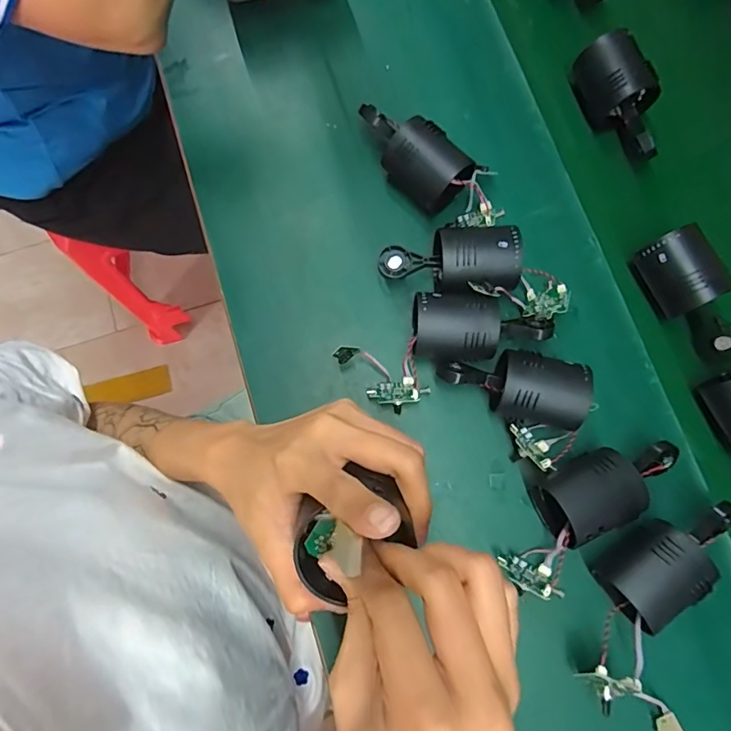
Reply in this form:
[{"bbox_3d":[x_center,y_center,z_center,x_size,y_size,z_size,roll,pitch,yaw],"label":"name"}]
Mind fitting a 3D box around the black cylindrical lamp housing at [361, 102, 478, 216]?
[{"bbox_3d":[0.037,-0.190,0.427,0.116,0.059,0.052,42,82,8],"label":"black cylindrical lamp housing"}]

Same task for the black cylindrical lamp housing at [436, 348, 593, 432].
[{"bbox_3d":[0.117,0.017,0.385,0.110,0.055,0.049,12,79,3],"label":"black cylindrical lamp housing"}]

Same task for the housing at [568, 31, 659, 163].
[{"bbox_3d":[0.247,-0.252,0.448,0.055,0.050,0.120,-22,79,-4],"label":"housing"}]

